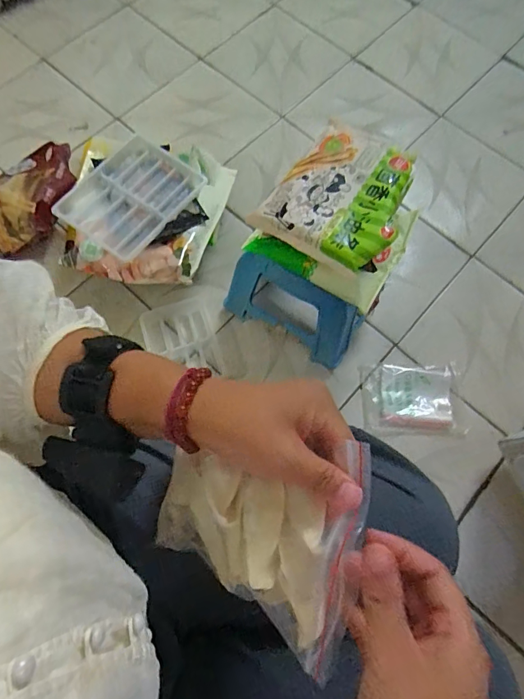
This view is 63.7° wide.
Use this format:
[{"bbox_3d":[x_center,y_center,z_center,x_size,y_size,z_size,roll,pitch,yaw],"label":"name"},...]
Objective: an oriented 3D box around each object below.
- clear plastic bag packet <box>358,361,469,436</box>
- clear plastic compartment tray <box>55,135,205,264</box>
[{"bbox_3d":[0.315,0.106,0.885,0.205,0.025,0.146,-1,70,1],"label":"clear plastic bag packet"},{"bbox_3d":[-0.259,-0.305,0.834,0.196,0.031,0.253,37,75,10],"label":"clear plastic compartment tray"}]

